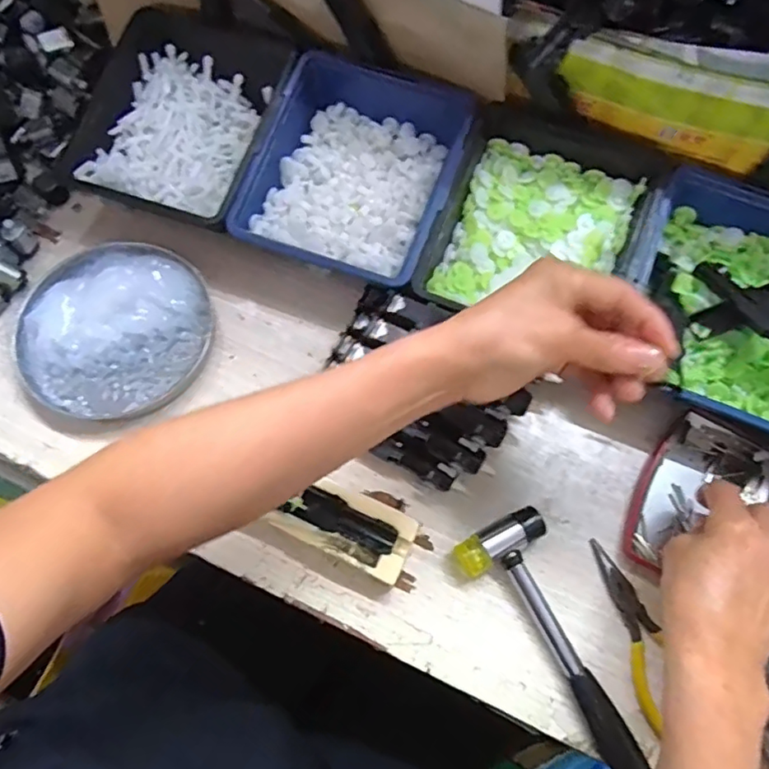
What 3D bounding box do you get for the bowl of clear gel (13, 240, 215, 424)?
[{"bbox_3d":[-0.208,-0.044,0.432,0.140,0.021,0.142,0,71,-1],"label":"bowl of clear gel"}]

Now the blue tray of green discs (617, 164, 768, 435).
[{"bbox_3d":[0.247,-0.062,0.401,0.158,0.049,0.176,24,72,7],"label":"blue tray of green discs"}]

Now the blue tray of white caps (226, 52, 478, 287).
[{"bbox_3d":[-0.020,-0.171,0.436,0.145,0.039,0.174,20,72,6],"label":"blue tray of white caps"}]

